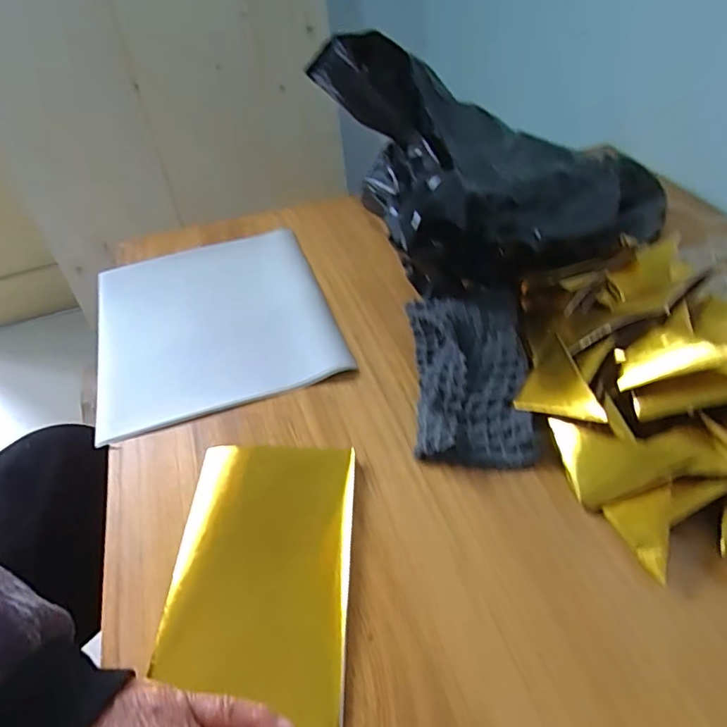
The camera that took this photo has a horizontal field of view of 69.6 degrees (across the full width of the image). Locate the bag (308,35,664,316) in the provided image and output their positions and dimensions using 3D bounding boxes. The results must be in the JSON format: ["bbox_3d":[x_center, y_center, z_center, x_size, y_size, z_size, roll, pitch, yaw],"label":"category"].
[{"bbox_3d":[0.137,-0.220,0.536,0.297,0.164,0.321,-17,46,-13],"label":"bag"}]

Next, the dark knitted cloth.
[{"bbox_3d":[0.087,0.000,0.430,0.090,0.025,0.183,-2,45,3],"label":"dark knitted cloth"}]

